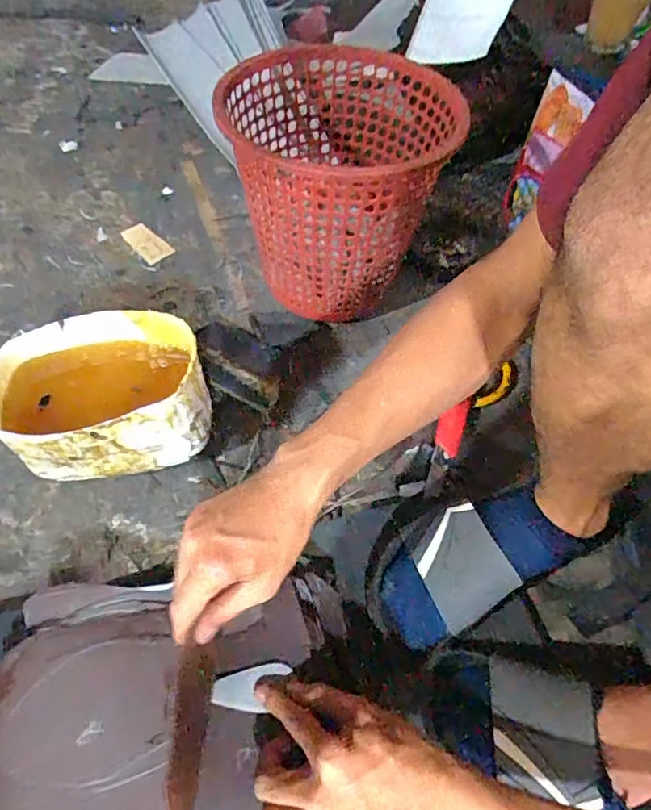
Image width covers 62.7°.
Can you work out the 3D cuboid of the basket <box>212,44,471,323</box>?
[{"bbox_3d":[0.010,-0.256,0.658,0.228,0.240,0.233,1,57,-2],"label":"basket"}]

